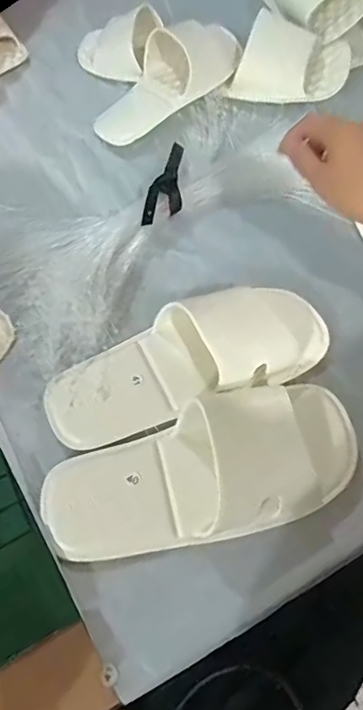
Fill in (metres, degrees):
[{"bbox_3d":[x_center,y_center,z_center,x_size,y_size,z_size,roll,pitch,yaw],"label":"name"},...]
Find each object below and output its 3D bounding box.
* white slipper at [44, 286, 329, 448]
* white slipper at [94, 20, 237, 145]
[{"bbox_3d":[0.006,0.001,0.459,0.276,0.051,0.108,-19,62,-7],"label":"white slipper"},{"bbox_3d":[-0.025,-0.375,0.638,0.231,0.073,0.096,-38,66,-16],"label":"white slipper"}]

